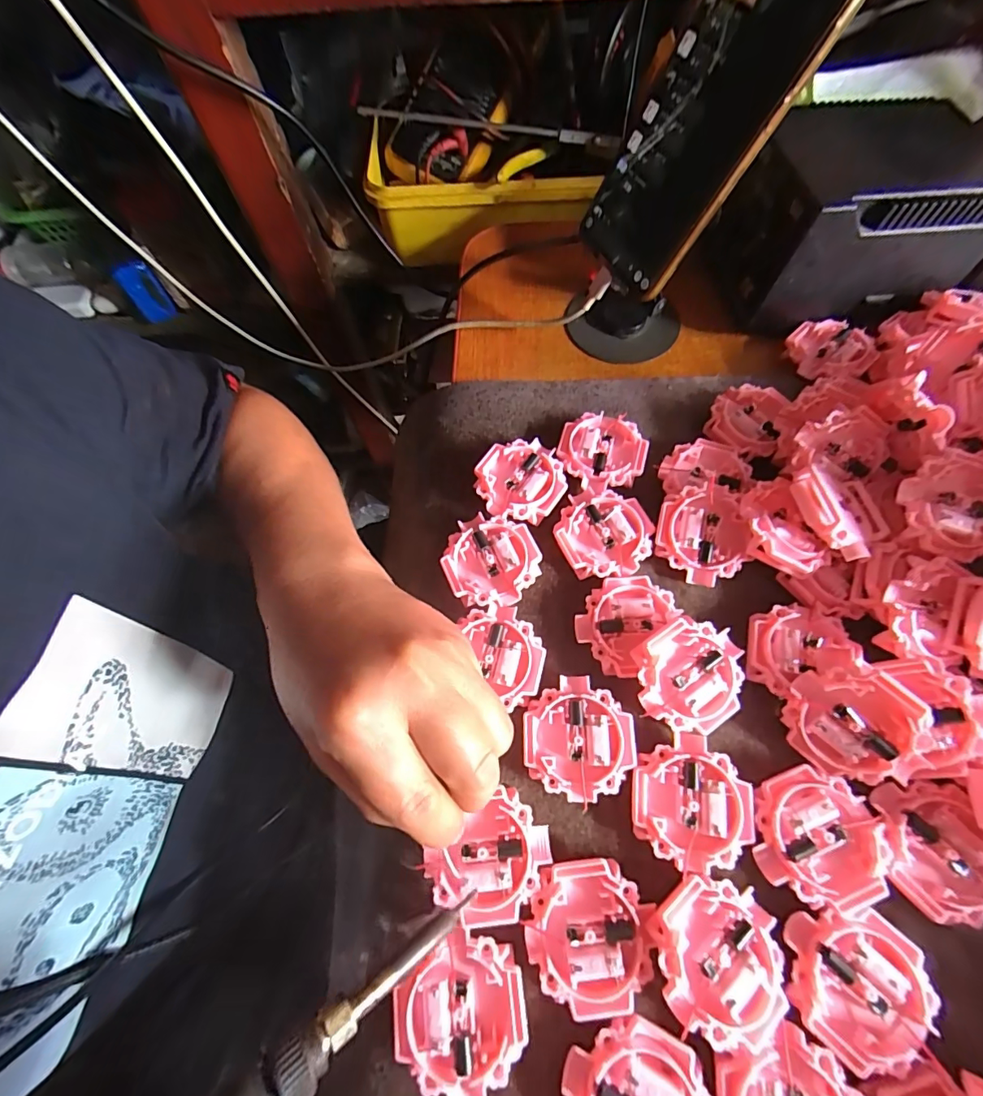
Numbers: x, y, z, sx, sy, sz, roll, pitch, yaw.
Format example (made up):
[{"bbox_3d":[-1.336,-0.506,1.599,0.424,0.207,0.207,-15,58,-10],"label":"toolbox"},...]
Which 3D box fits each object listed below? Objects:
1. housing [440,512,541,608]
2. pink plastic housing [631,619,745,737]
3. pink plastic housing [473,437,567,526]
[{"bbox_3d":[-0.001,0.007,0.266,0.051,0.016,0.054,-1,67,2],"label":"housing"},{"bbox_3d":[0.097,0.062,0.228,0.051,0.013,0.048,3,68,4],"label":"pink plastic housing"},{"bbox_3d":[0.018,-0.040,0.285,0.052,0.014,0.051,2,68,4],"label":"pink plastic housing"}]

